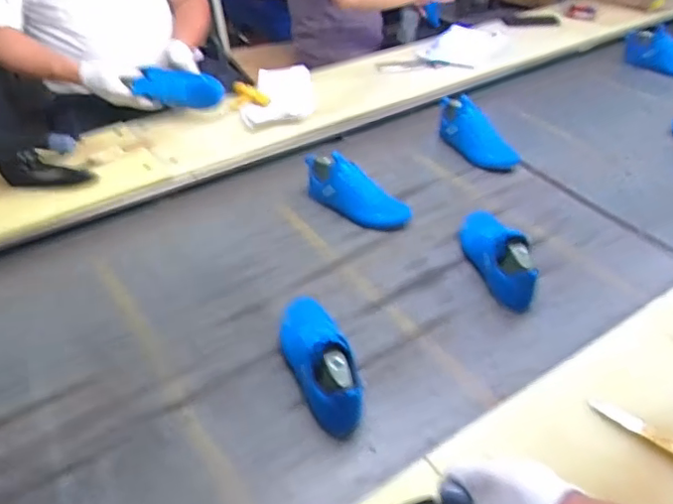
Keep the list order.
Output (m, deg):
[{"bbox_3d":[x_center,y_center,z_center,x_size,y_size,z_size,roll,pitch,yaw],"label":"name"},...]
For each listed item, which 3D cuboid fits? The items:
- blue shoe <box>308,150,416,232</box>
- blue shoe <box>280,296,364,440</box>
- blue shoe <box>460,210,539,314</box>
[{"bbox_3d":[0.029,-0.123,1.153,0.252,0.078,0.086,28,48,30],"label":"blue shoe"},{"bbox_3d":[-0.027,0.133,0.800,0.078,0.087,0.239,-12,42,-13],"label":"blue shoe"},{"bbox_3d":[0.262,-0.017,0.975,0.077,0.090,0.241,-4,40,-4],"label":"blue shoe"}]

